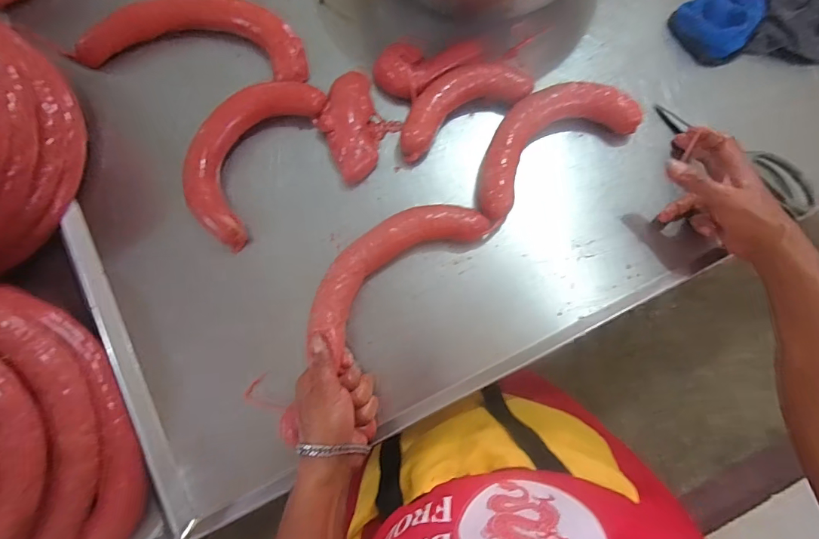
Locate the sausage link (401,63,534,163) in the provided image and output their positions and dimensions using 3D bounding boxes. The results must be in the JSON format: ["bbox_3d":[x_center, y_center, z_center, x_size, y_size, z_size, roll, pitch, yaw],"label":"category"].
[{"bbox_3d":[0.055,-0.200,0.508,0.167,0.040,0.072,-31,83,-5],"label":"sausage link"}]

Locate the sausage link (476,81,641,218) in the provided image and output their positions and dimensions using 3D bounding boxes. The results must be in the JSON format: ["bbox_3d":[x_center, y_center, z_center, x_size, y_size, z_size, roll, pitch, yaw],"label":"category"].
[{"bbox_3d":[0.157,-0.154,0.501,0.213,0.039,0.099,-33,83,-5],"label":"sausage link"}]

